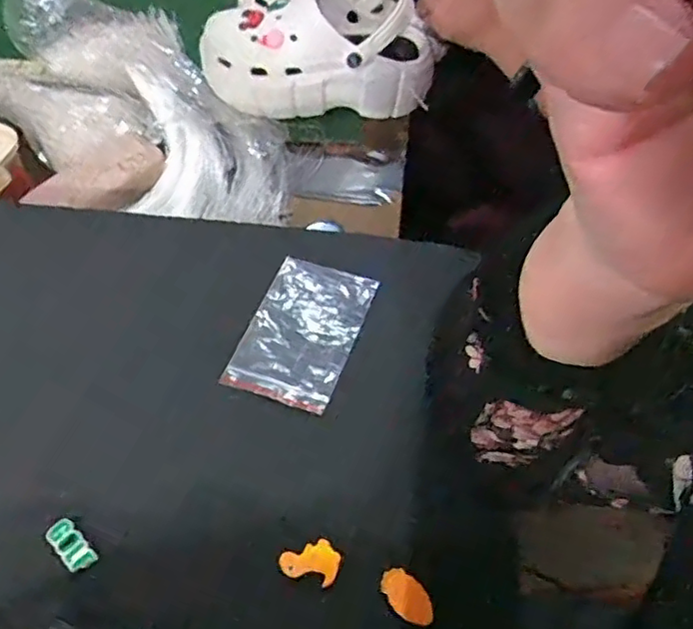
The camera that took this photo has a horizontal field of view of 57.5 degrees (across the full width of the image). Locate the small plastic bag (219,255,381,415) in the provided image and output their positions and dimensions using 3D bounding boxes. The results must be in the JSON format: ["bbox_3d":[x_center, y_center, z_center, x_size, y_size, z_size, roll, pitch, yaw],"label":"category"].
[{"bbox_3d":[-0.029,0.009,0.422,0.070,0.005,0.107,18,58,11],"label":"small plastic bag"}]

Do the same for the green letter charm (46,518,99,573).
[{"bbox_3d":[-0.149,0.125,0.342,0.032,0.004,0.015,38,61,24],"label":"green letter charm"}]

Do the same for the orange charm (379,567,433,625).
[{"bbox_3d":[0.032,0.146,0.326,0.017,0.004,0.031,-32,60,-23],"label":"orange charm"}]

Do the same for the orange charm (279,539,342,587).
[{"bbox_3d":[-0.019,0.131,0.338,0.031,0.004,0.022,12,54,7],"label":"orange charm"}]

